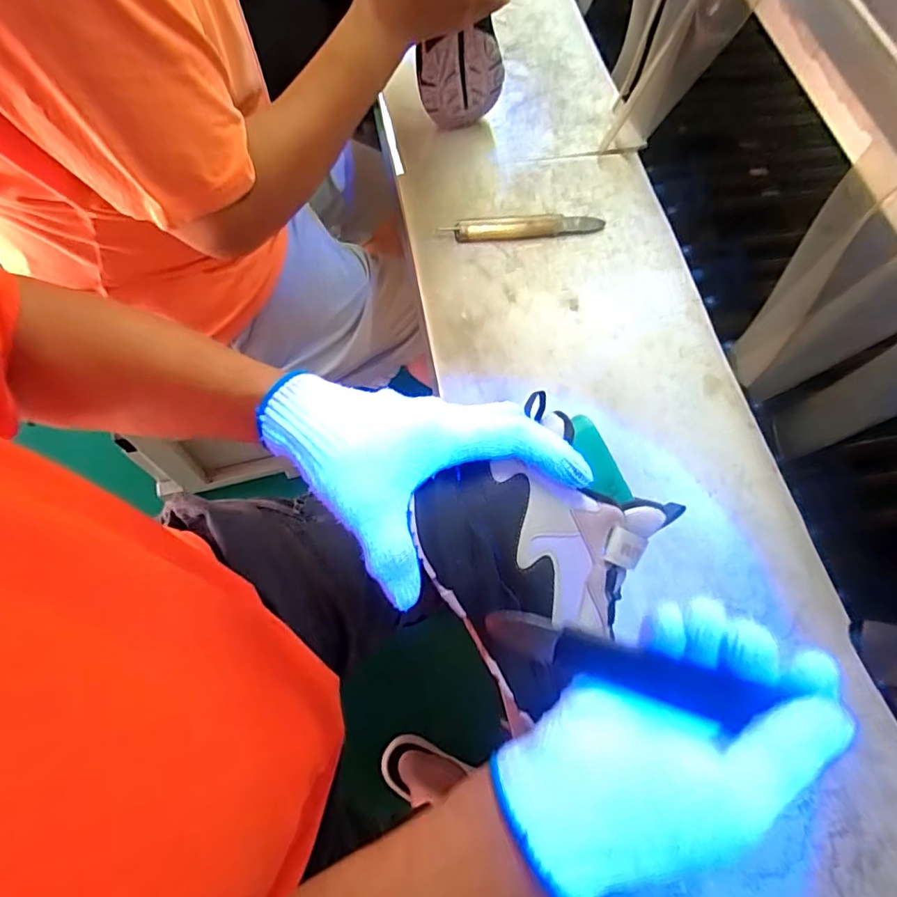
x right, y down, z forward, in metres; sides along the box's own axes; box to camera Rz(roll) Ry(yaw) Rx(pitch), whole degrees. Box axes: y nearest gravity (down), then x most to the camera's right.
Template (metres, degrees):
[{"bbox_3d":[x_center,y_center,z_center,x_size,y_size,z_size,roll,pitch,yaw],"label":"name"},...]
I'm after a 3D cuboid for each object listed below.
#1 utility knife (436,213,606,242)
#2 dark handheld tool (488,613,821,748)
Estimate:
[{"bbox_3d":[0.084,-0.247,0.602,0.182,0.012,0.030,-7,68,-6],"label":"utility knife"},{"bbox_3d":[0.086,0.112,0.278,0.135,0.013,0.023,13,66,18],"label":"dark handheld tool"}]

